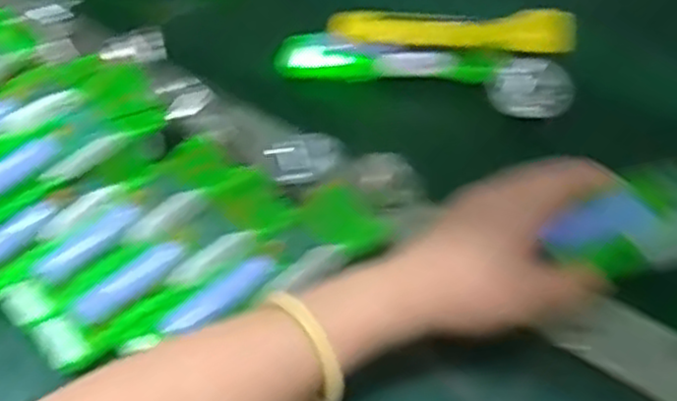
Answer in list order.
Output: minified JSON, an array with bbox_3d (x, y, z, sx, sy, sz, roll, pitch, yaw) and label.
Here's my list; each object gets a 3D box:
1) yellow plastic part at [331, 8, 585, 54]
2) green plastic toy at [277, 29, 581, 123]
[{"bbox_3d":[0.087,-0.127,0.582,0.182,0.022,0.031,-4,48,6],"label":"yellow plastic part"},{"bbox_3d":[0.060,-0.102,0.577,0.222,0.045,0.024,12,51,19],"label":"green plastic toy"}]

